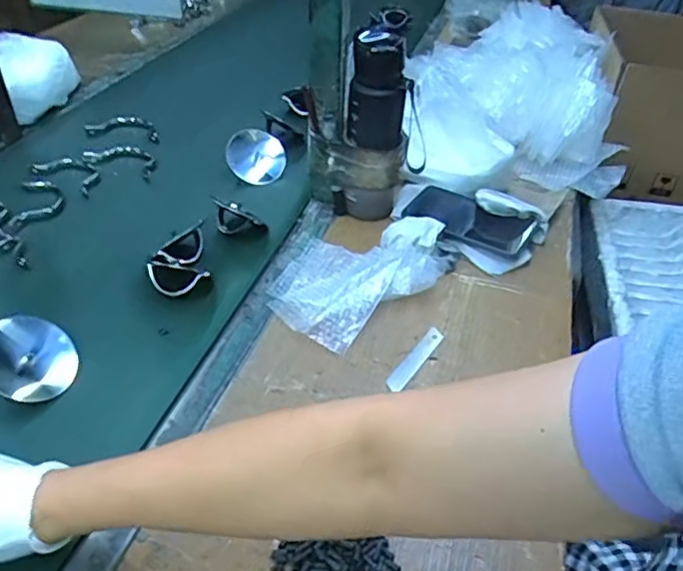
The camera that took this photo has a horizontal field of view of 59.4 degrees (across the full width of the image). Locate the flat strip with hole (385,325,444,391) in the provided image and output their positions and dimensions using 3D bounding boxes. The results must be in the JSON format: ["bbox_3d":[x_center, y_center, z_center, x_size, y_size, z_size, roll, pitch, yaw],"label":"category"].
[{"bbox_3d":[0.076,0.075,0.614,0.020,0.006,0.102,18,38,26],"label":"flat strip with hole"}]

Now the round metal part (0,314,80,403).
[{"bbox_3d":[-0.284,0.065,0.547,0.089,0.009,0.088,42,31,4],"label":"round metal part"}]

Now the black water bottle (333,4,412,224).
[{"bbox_3d":[0.042,-0.196,0.750,0.077,0.232,0.072,17,41,16],"label":"black water bottle"}]

